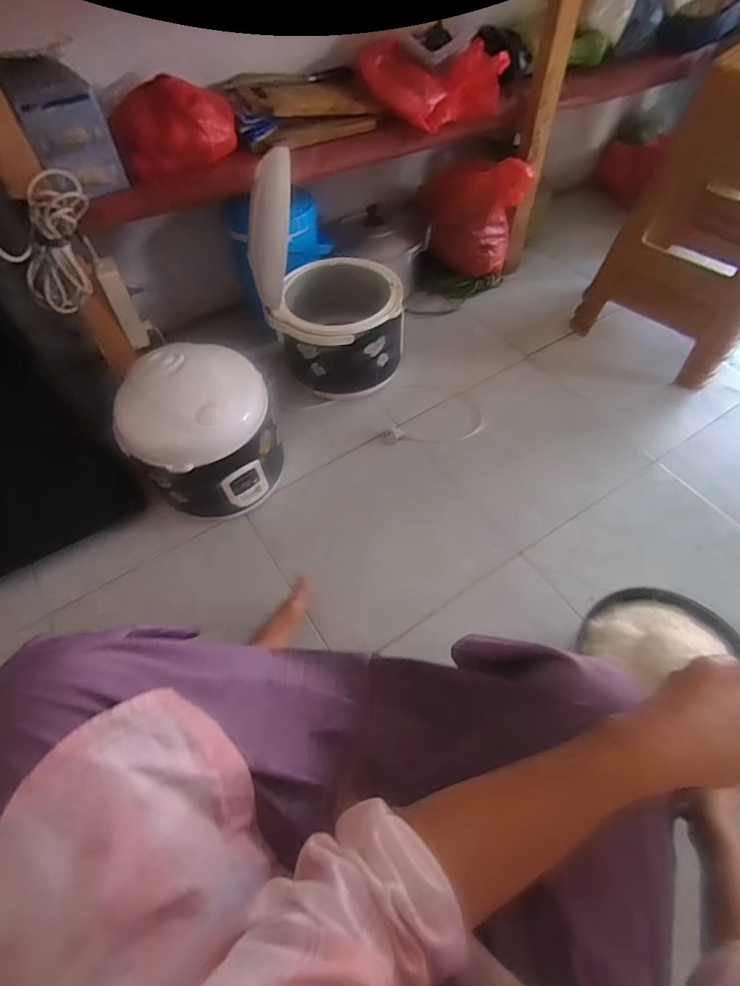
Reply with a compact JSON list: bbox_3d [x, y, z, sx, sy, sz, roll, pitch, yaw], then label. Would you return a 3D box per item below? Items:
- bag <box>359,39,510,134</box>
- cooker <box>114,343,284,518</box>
[{"bbox_3d":[0.140,-0.887,1.051,0.322,0.118,0.153,-5,56,-1],"label":"bag"},{"bbox_3d":[-0.314,-0.115,0.905,0.244,0.231,0.237,-1,56,1],"label":"cooker"}]

